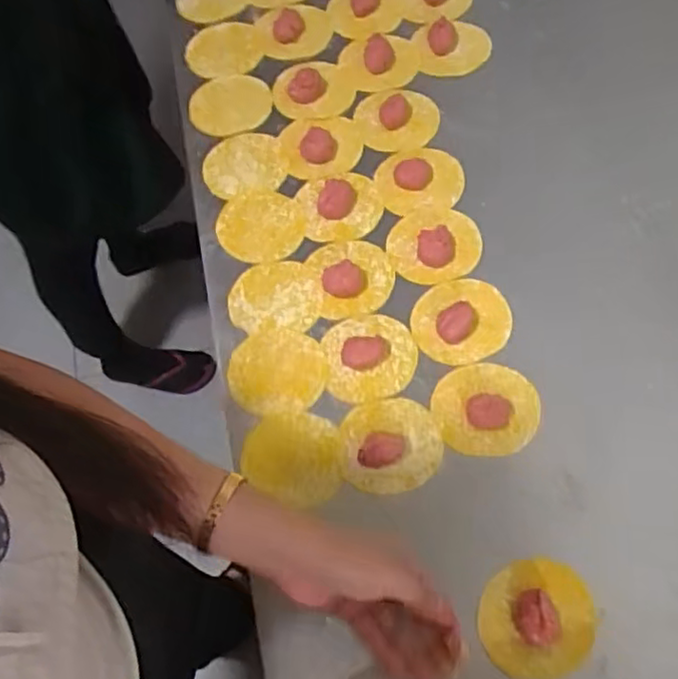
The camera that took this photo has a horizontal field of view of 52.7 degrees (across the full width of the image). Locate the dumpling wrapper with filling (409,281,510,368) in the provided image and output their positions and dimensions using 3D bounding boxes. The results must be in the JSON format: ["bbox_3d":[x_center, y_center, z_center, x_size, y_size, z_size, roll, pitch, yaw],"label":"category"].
[{"bbox_3d":[0.108,-0.020,0.599,0.082,0.029,0.082,-2,65,4],"label":"dumpling wrapper with filling"}]

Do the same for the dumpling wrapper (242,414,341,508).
[{"bbox_3d":[-0.034,0.095,0.567,0.084,0.004,0.070,25,71,16],"label":"dumpling wrapper"}]

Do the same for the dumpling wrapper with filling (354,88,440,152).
[{"bbox_3d":[0.060,-0.229,0.709,0.083,0.012,0.082,-5,65,3],"label":"dumpling wrapper with filling"}]

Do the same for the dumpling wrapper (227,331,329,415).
[{"bbox_3d":[-0.054,0.027,0.599,0.085,0.004,0.077,-1,65,5],"label":"dumpling wrapper"}]

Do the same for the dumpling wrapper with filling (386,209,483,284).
[{"bbox_3d":[0.088,-0.092,0.636,0.083,0.019,0.078,7,66,8],"label":"dumpling wrapper with filling"}]

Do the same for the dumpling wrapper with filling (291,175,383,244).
[{"bbox_3d":[0.002,-0.134,0.665,0.080,0.014,0.076,-2,65,4],"label":"dumpling wrapper with filling"}]

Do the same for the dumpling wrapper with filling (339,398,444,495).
[{"bbox_3d":[0.042,0.083,0.556,0.081,0.014,0.076,-4,65,4],"label":"dumpling wrapper with filling"}]

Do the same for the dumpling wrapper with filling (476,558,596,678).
[{"bbox_3d":[0.145,0.202,0.497,0.083,0.033,0.077,-2,65,4],"label":"dumpling wrapper with filling"}]

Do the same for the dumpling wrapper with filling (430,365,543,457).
[{"bbox_3d":[0.121,0.054,0.562,0.084,0.014,0.076,8,66,9],"label":"dumpling wrapper with filling"}]

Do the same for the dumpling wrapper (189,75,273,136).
[{"bbox_3d":[-0.117,-0.251,0.732,0.086,0.008,0.074,4,73,7],"label":"dumpling wrapper"}]

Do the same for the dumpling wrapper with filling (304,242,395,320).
[{"bbox_3d":[0.013,-0.060,0.629,0.073,0.013,0.076,-16,64,-2],"label":"dumpling wrapper with filling"}]

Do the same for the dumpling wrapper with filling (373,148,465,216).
[{"bbox_3d":[0.079,-0.158,0.669,0.083,0.018,0.074,-8,64,1],"label":"dumpling wrapper with filling"}]

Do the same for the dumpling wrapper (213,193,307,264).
[{"bbox_3d":[-0.076,-0.109,0.665,0.082,0.009,0.080,-2,65,4],"label":"dumpling wrapper"}]

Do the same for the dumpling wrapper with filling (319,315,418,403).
[{"bbox_3d":[0.027,0.010,0.589,0.078,0.024,0.078,-7,64,2],"label":"dumpling wrapper with filling"}]

